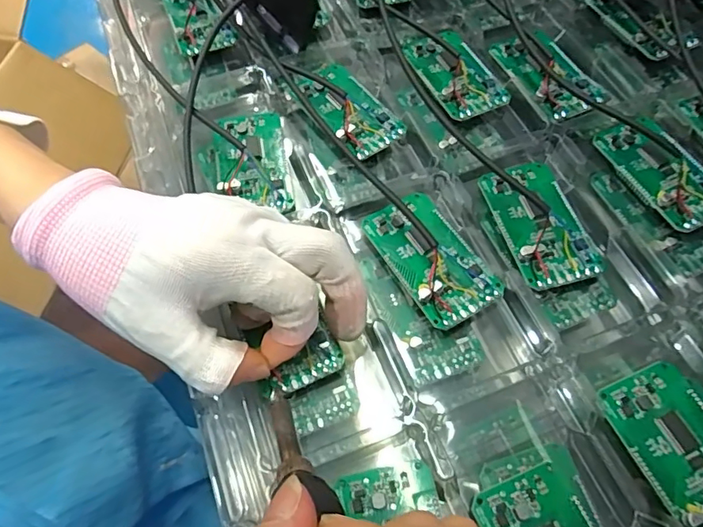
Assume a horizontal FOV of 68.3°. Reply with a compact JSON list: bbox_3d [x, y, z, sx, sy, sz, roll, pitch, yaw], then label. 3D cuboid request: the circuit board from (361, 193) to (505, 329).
[{"bbox_3d":[0.040,-0.005,0.261,0.041,0.008,0.072,-28,63,-13],"label":"circuit board"}]

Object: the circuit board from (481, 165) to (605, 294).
[{"bbox_3d":[0.098,-0.021,0.272,0.042,0.015,0.072,-14,61,-6],"label":"circuit board"}]

